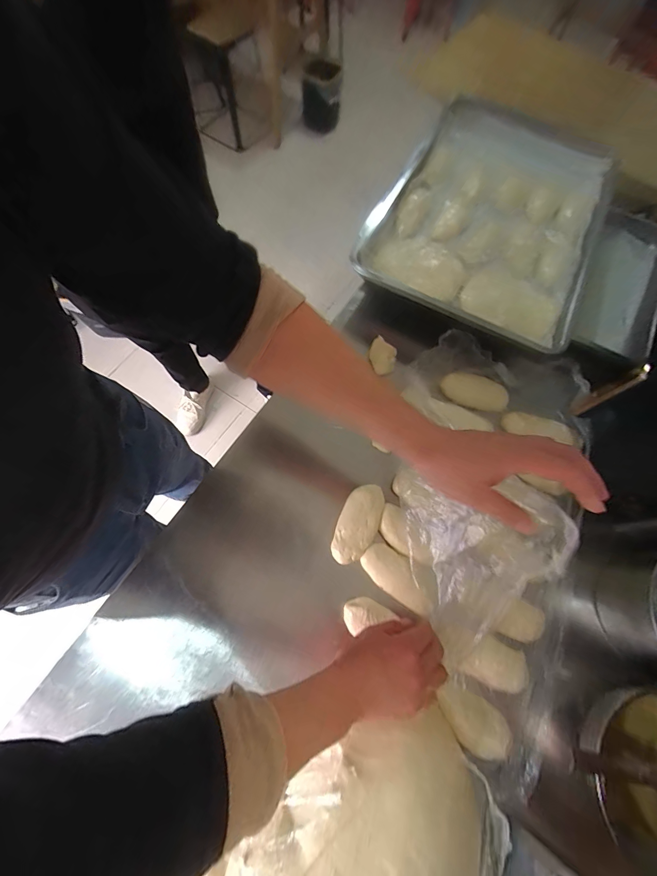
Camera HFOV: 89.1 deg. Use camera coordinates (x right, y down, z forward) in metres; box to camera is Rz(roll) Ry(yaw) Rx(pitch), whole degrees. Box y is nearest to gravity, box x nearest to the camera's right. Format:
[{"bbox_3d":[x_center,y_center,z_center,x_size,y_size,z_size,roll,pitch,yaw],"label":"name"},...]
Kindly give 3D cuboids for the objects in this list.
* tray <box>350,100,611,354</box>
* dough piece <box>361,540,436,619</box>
[{"bbox_3d":[0.338,-0.473,0.704,0.421,0.092,0.625,24,72,6],"label":"tray"},{"bbox_3d":[0.106,0.205,0.494,0.118,0.023,0.064,29,72,8],"label":"dough piece"}]

